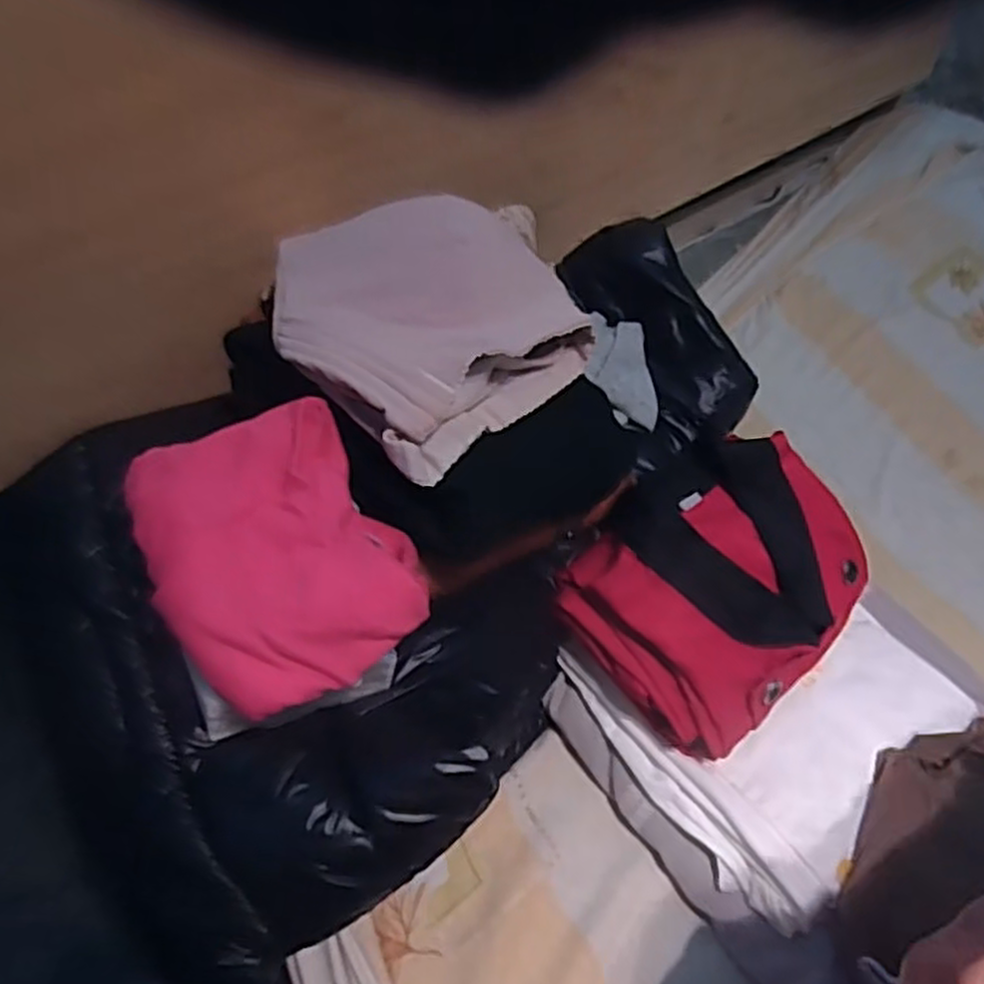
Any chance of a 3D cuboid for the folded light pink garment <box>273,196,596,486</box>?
[{"bbox_3d":[-0.046,-0.098,0.435,0.156,0.067,0.152,36,58,20],"label":"folded light pink garment"}]

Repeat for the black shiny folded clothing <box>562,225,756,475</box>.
[{"bbox_3d":[0.126,-0.122,0.619,0.119,0.047,0.199,-21,80,-20],"label":"black shiny folded clothing"}]

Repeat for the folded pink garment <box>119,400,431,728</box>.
[{"bbox_3d":[-0.100,0.026,0.364,0.107,0.033,0.135,-22,58,-21],"label":"folded pink garment"}]

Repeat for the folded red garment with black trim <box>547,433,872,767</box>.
[{"bbox_3d":[0.158,0.055,0.520,0.168,0.082,0.204,37,58,21],"label":"folded red garment with black trim"}]

